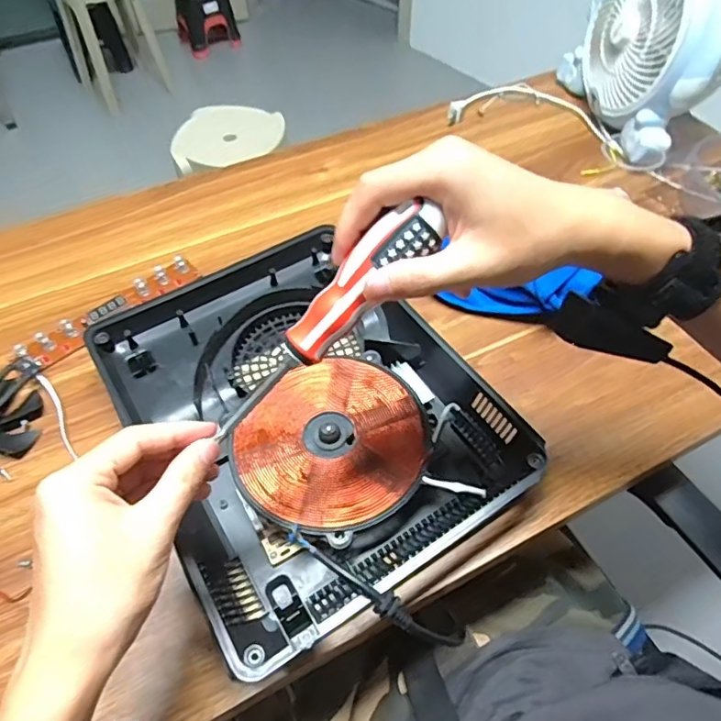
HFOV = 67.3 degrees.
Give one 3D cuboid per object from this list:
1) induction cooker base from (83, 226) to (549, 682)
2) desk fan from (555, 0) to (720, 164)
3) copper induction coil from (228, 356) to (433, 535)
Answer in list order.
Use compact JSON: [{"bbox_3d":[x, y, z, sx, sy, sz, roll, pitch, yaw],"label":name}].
[{"bbox_3d":[-0.054,0.038,0.483,0.270,0.060,0.357,-28,58,-19],"label":"induction cooker base"},{"bbox_3d":[0.392,-0.426,0.692,0.118,0.228,0.266,-6,54,-4],"label":"desk fan"},{"bbox_3d":[-0.021,0.063,0.432,0.143,0.009,0.151,0,54,0],"label":"copper induction coil"}]

